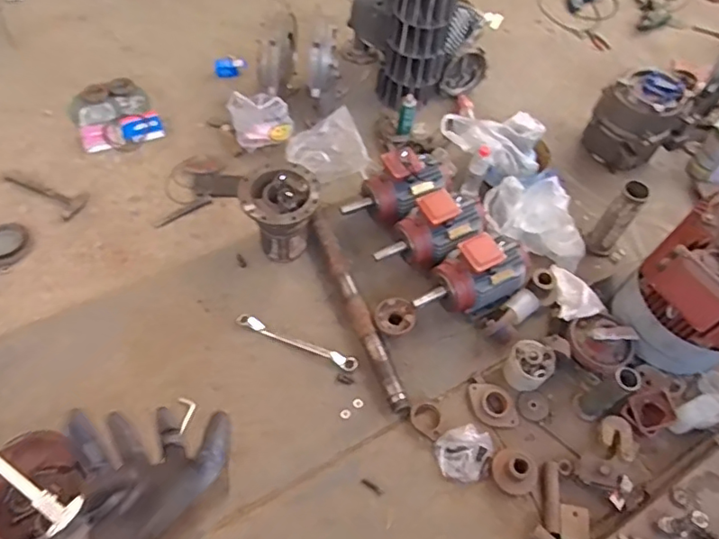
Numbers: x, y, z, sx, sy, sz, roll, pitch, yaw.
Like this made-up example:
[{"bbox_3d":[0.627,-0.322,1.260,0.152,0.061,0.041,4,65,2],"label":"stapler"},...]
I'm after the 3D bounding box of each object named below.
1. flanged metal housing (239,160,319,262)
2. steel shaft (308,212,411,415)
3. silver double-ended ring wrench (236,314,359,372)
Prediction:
[{"bbox_3d":[-0.243,-0.160,1.712,0.218,0.259,0.215,2,57,-4],"label":"flanged metal housing"},{"bbox_3d":[-0.017,0.098,1.676,0.069,0.057,0.738,-16,60,-15],"label":"steel shaft"},{"bbox_3d":[-0.181,0.211,1.610,0.372,0.025,0.042,21,58,9],"label":"silver double-ended ring wrench"}]

